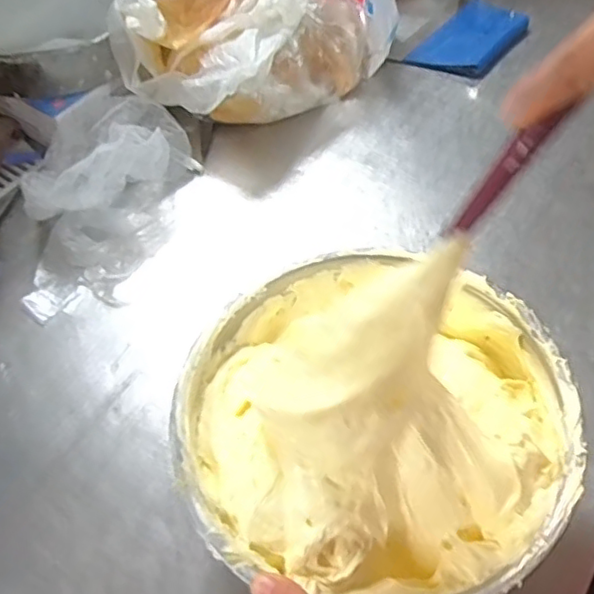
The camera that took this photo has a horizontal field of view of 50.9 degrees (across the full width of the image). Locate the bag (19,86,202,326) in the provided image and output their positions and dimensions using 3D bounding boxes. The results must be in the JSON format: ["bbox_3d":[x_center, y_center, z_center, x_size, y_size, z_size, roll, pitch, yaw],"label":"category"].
[{"bbox_3d":[-0.206,-0.107,0.663,0.149,0.064,0.277,11,55,12],"label":"bag"}]

